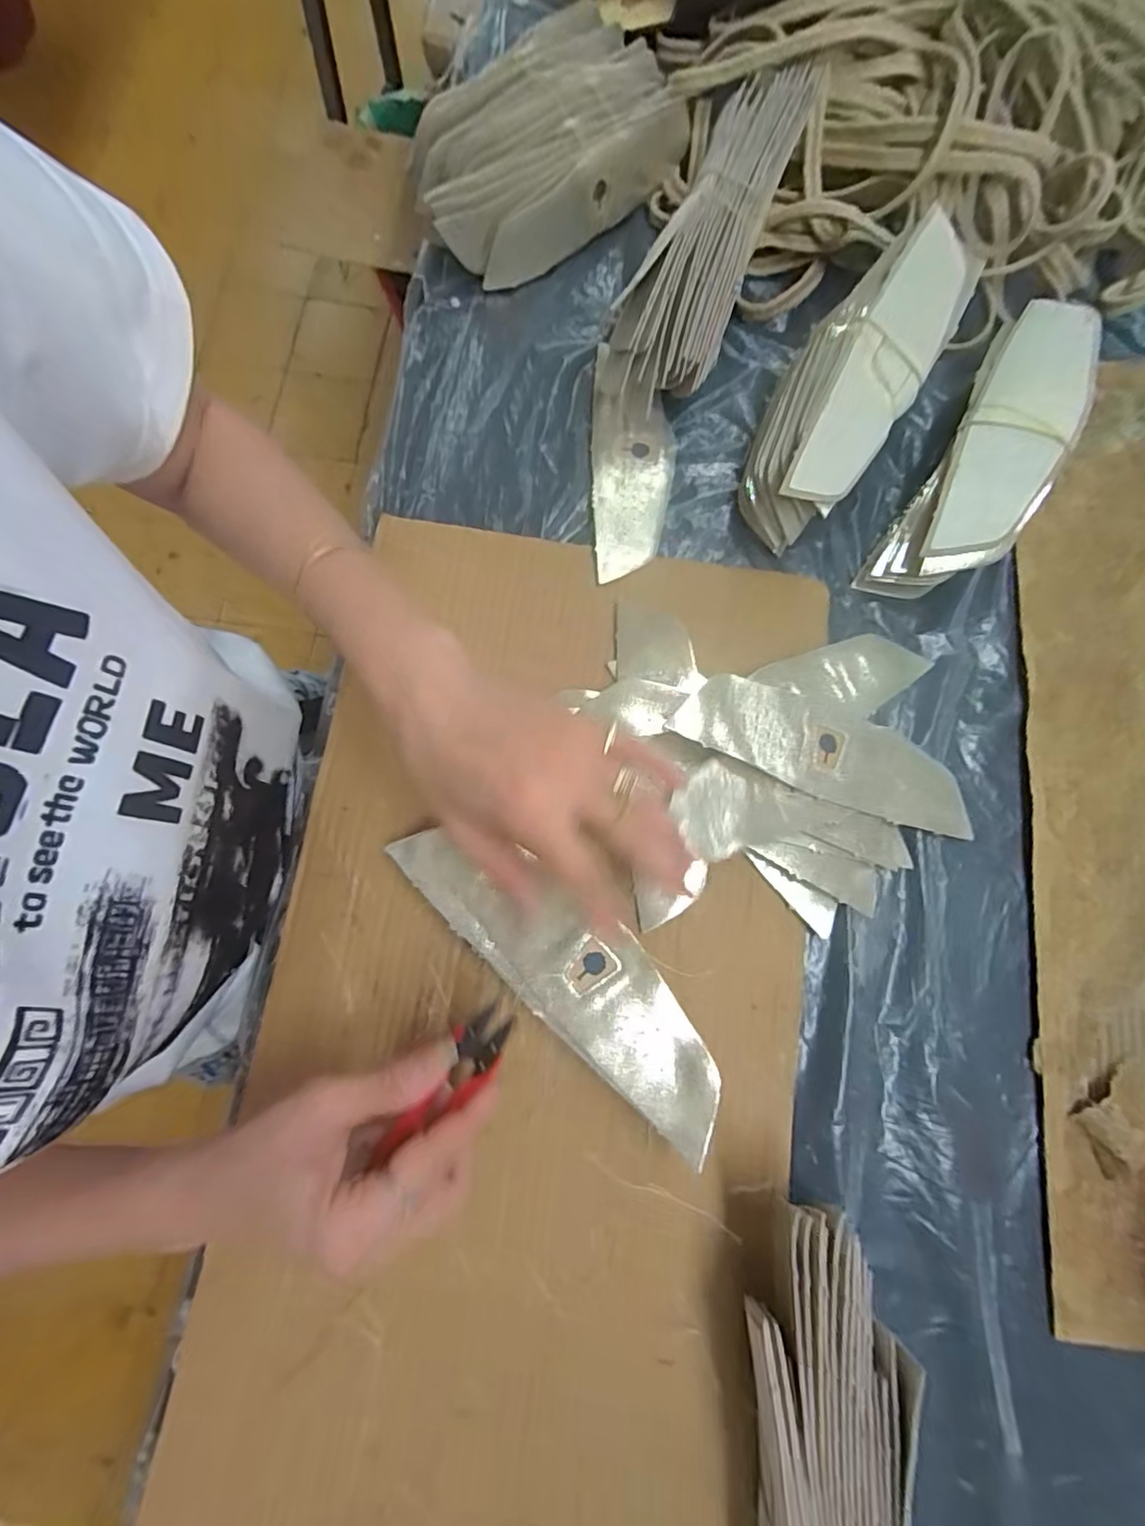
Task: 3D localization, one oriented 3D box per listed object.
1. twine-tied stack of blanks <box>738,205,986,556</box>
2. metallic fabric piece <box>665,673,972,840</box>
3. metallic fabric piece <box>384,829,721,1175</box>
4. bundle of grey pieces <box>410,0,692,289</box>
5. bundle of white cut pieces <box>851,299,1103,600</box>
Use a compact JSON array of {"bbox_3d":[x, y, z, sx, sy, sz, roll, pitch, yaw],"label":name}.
[{"bbox_3d":[0.167,-0.231,0.341,0.072,0.052,0.204,34,96,7],"label":"twine-tied stack of blanks"},{"bbox_3d":[0.140,-0.007,0.319,0.180,0.014,0.053,18,80,-14],"label":"metallic fabric piece"},{"bbox_3d":[-0.006,0.103,0.296,0.204,0.014,0.057,38,83,9],"label":"metallic fabric piece"},{"bbox_3d":[-0.023,-0.414,0.389,0.194,0.060,0.112,-39,81,-6],"label":"bundle of grey pieces"},{"bbox_3d":[0.251,-0.186,0.343,0.059,0.058,0.190,30,82,6],"label":"bundle of white cut pieces"}]

